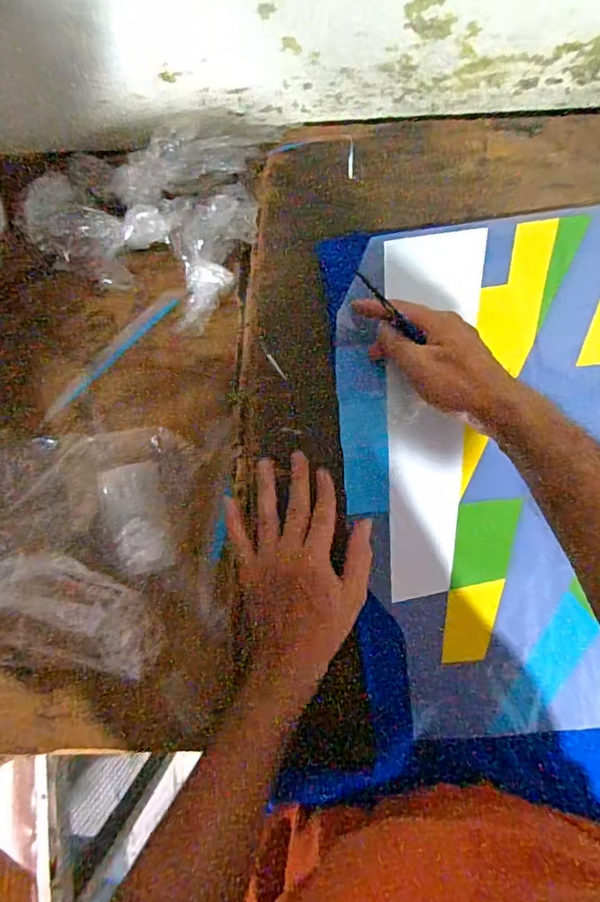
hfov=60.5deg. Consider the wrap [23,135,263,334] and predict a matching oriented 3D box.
[{"bbox_3d":[-0.137,-0.230,0.495,0.186,0.053,0.183,23,92,6],"label":"wrap"}]

